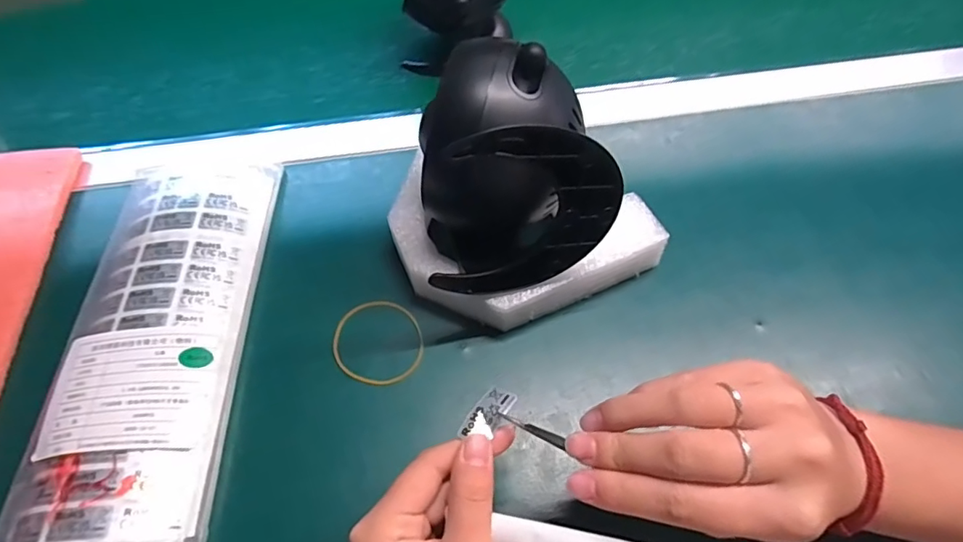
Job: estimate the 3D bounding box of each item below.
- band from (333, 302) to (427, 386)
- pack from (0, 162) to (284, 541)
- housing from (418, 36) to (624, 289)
[{"bbox_3d":[-0.069,0.047,0.356,0.058,0.004,0.063,-1,58,1],"label":"band"},{"bbox_3d":[-0.207,0.061,0.328,0.116,0.020,0.339,-3,58,0],"label":"pack"},{"bbox_3d":[0.019,-0.056,0.307,0.103,0.107,0.092,-7,58,-2],"label":"housing"}]

